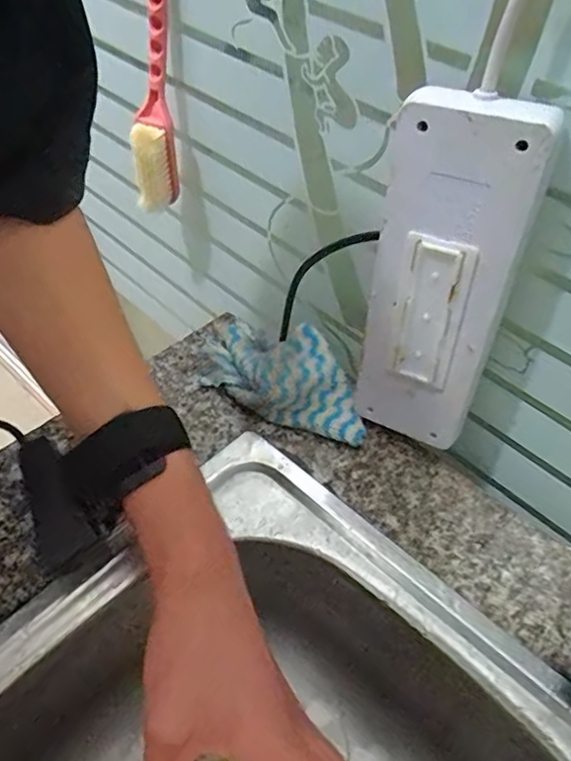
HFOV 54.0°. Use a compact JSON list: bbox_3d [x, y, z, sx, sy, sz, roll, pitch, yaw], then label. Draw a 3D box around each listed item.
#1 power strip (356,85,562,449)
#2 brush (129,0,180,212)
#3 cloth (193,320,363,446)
[{"bbox_3d":[0.087,-0.043,0.340,0.082,0.233,0.031,27,48,18],"label":"power strip"},{"bbox_3d":[-0.105,-0.230,0.435,0.036,0.211,0.041,4,45,-5],"label":"brush"},{"bbox_3d":[-0.001,-0.006,0.426,0.130,0.041,0.075,15,45,6],"label":"cloth"}]

